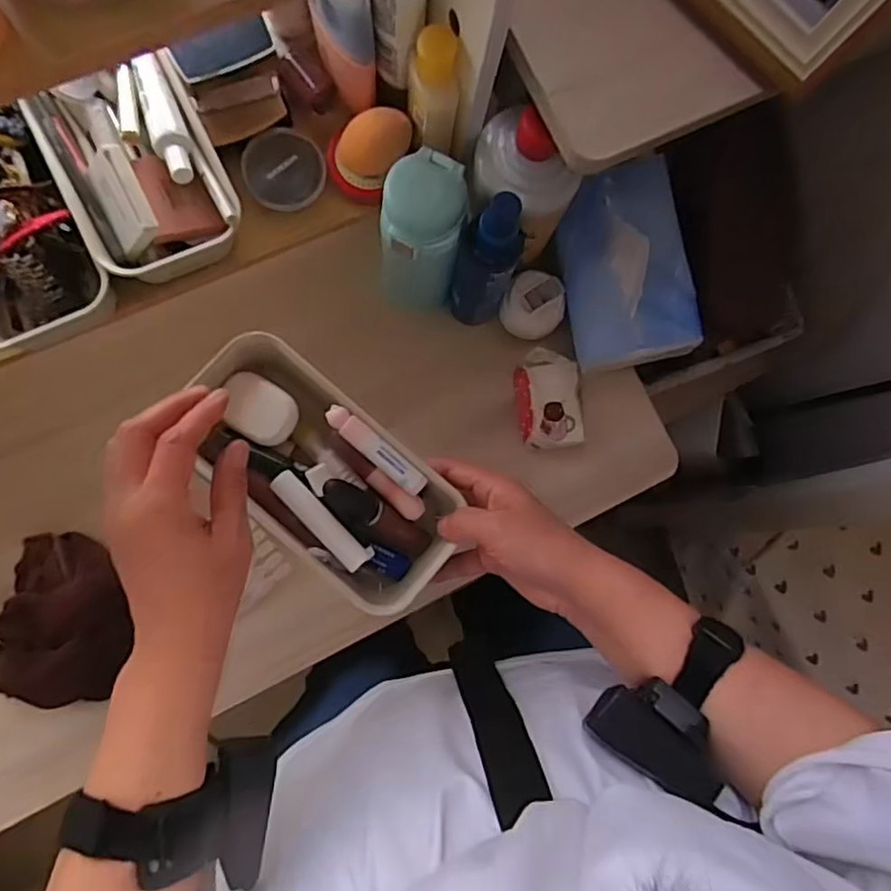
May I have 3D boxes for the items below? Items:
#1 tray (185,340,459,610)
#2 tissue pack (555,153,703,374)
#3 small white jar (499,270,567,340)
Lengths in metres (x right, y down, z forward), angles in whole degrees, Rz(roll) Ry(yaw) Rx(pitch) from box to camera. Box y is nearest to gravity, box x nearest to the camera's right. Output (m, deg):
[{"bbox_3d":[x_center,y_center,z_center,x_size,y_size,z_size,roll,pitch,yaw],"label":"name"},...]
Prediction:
[{"bbox_3d":[-0.081,0.018,0.420,0.108,0.043,0.197,-40,94,-9],"label":"tray"},{"bbox_3d":[0.152,-0.153,0.525,0.098,0.063,0.163,-11,86,-8],"label":"tissue pack"},{"bbox_3d":[0.075,-0.120,0.557,0.051,0.050,0.051,1,85,-7],"label":"small white jar"}]

